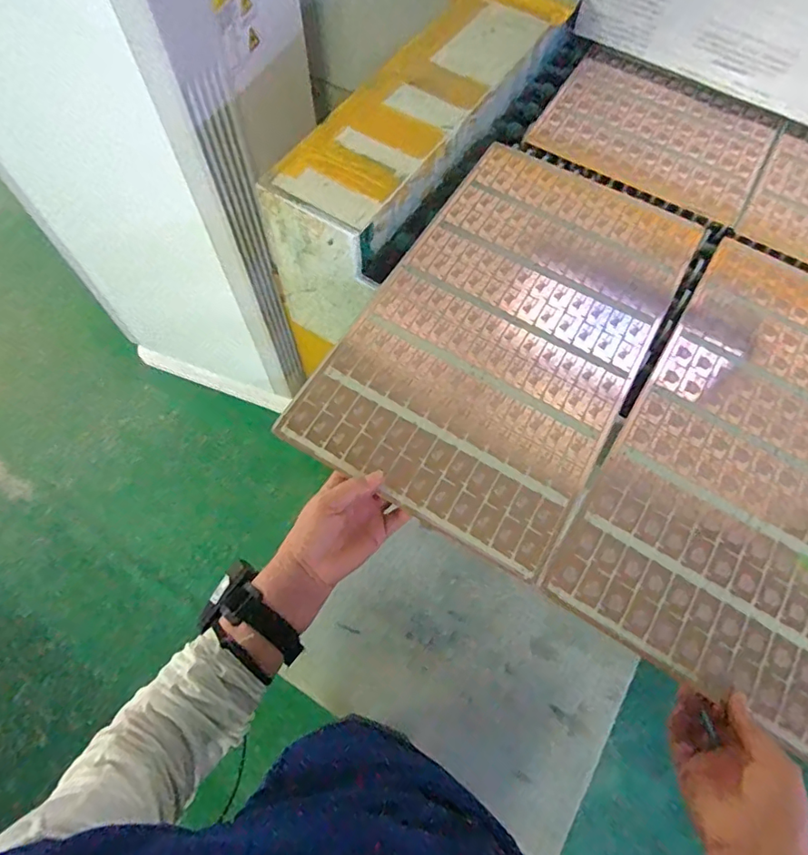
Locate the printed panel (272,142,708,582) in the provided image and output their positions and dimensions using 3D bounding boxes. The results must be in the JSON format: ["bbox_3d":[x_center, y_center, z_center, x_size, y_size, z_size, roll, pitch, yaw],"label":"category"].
[{"bbox_3d":[0.123,-0.122,0.605,0.299,0.007,0.502,30,68,11],"label":"printed panel"}]

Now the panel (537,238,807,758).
[{"bbox_3d":[0.395,0.031,0.549,0.301,0.016,0.509,32,68,12],"label":"panel"}]

